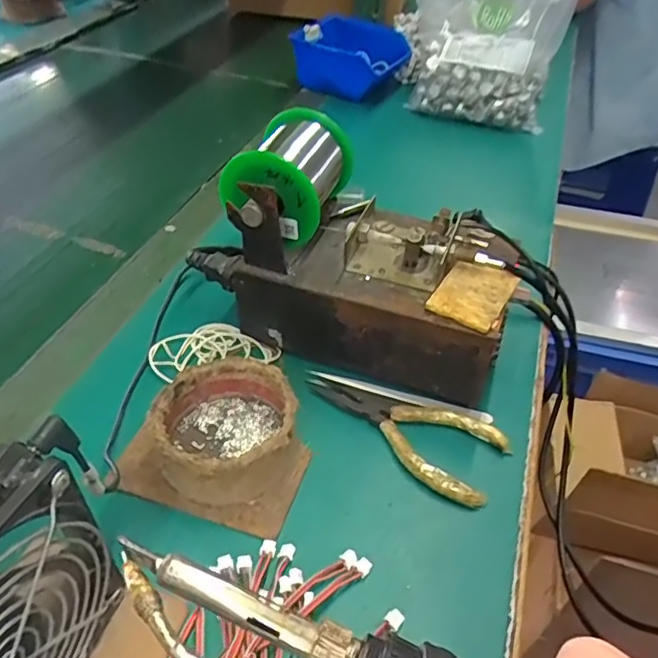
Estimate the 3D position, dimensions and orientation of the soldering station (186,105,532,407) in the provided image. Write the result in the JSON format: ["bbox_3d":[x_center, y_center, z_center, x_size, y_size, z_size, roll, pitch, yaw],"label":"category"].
[{"bbox_3d":[0.020,-0.057,0.408,0.222,0.131,0.122,15,45,13],"label":"soldering station"}]

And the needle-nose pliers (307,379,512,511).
[{"bbox_3d":[0.045,0.063,0.375,0.135,0.012,0.057,24,48,21],"label":"needle-nose pliers"}]

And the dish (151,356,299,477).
[{"bbox_3d":[-0.062,0.059,0.350,0.081,0.042,0.080,1,43,-1],"label":"dish"}]

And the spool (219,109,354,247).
[{"bbox_3d":[-0.028,-0.096,0.392,0.066,0.070,0.095,16,45,12],"label":"spool"}]

